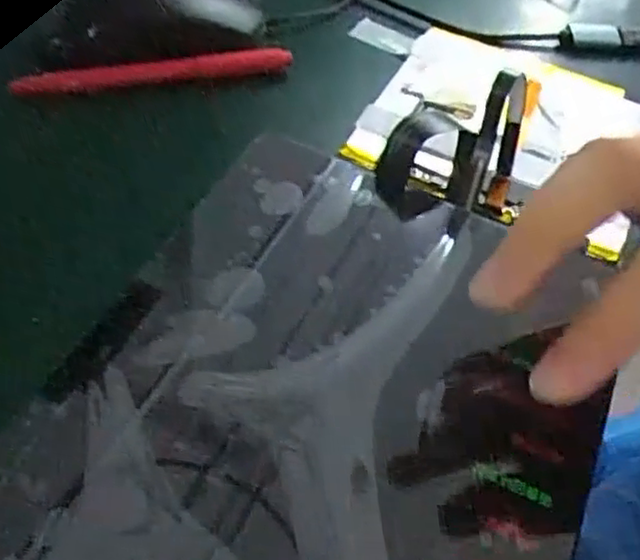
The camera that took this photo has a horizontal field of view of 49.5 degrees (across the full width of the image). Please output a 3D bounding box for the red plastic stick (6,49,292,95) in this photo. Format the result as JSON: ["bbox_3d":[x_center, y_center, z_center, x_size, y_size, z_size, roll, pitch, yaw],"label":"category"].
[{"bbox_3d":[-0.078,-0.101,0.332,0.129,0.007,0.010,-12,55,-14],"label":"red plastic stick"}]

